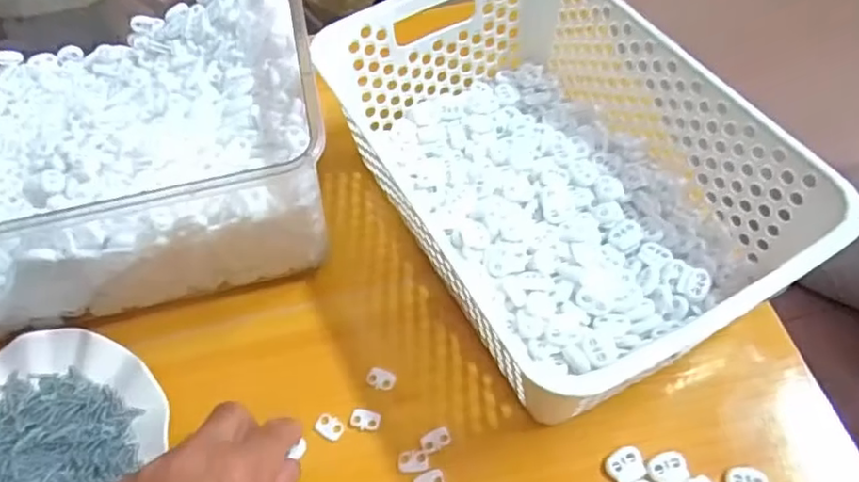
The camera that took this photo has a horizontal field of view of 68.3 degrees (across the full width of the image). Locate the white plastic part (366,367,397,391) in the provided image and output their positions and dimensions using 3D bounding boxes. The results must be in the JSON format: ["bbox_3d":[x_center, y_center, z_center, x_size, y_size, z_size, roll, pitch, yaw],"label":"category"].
[{"bbox_3d":[-0.032,0.090,0.416,0.019,0.004,0.013,13,59,13],"label":"white plastic part"}]

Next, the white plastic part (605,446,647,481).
[{"bbox_3d":[0.115,0.132,0.372,0.022,0.005,0.019,-20,57,-8],"label":"white plastic part"}]

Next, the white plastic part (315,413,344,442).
[{"bbox_3d":[-0.063,0.118,0.401,0.018,0.004,0.013,22,61,18],"label":"white plastic part"}]

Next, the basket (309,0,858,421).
[{"bbox_3d":[0.080,-0.047,0.430,0.195,0.116,0.305,-28,59,-13],"label":"basket"}]

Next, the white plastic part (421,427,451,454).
[{"bbox_3d":[0.004,0.123,0.392,0.019,0.004,0.012,-30,59,-14],"label":"white plastic part"}]

